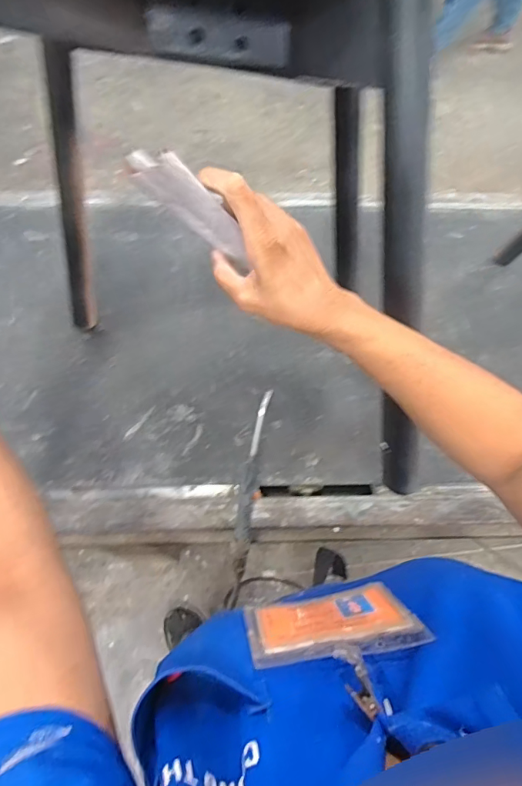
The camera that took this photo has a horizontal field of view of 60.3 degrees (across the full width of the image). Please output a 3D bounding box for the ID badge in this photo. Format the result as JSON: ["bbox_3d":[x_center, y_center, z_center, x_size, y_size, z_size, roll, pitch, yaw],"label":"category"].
[{"bbox_3d":[0.043,0.143,0.281,0.100,0.088,0.005,-7,87,-7],"label":"ID badge"}]

